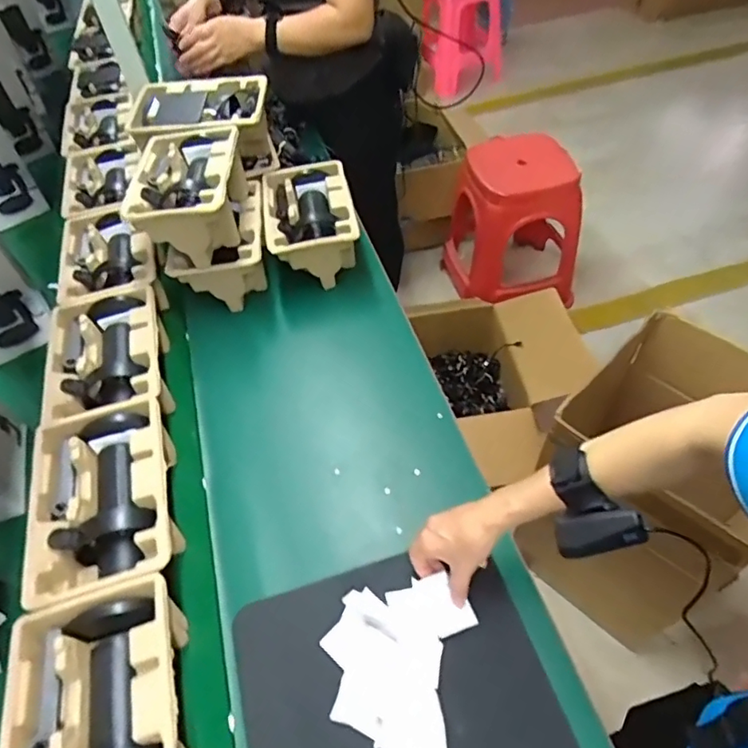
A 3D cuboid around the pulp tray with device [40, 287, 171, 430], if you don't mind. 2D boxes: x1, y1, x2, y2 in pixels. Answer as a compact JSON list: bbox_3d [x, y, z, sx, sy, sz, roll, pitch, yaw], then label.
[{"bbox_3d":[-0.373,-0.010,0.780,0.154,0.100,0.229,-16,54,-8],"label":"pulp tray with device"}]

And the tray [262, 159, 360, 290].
[{"bbox_3d":[-0.111,-0.264,0.933,0.148,0.093,0.224,-10,53,-4],"label":"tray"}]

